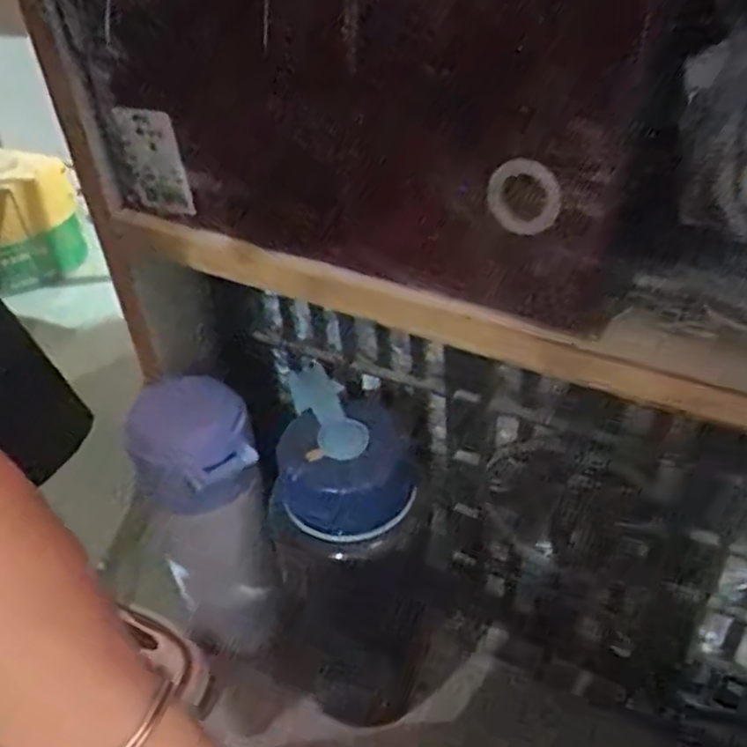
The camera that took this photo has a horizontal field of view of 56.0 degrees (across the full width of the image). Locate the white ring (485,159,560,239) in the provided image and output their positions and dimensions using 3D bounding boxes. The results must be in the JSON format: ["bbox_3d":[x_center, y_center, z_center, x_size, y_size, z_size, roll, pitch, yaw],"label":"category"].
[{"bbox_3d":[0.052,-0.061,0.246,0.025,0.027,0.007,18,44,27],"label":"white ring"}]

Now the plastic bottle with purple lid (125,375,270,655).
[{"bbox_3d":[-0.100,0.097,0.447,0.070,0.184,0.081,-15,39,-13],"label":"plastic bottle with purple lid"}]

